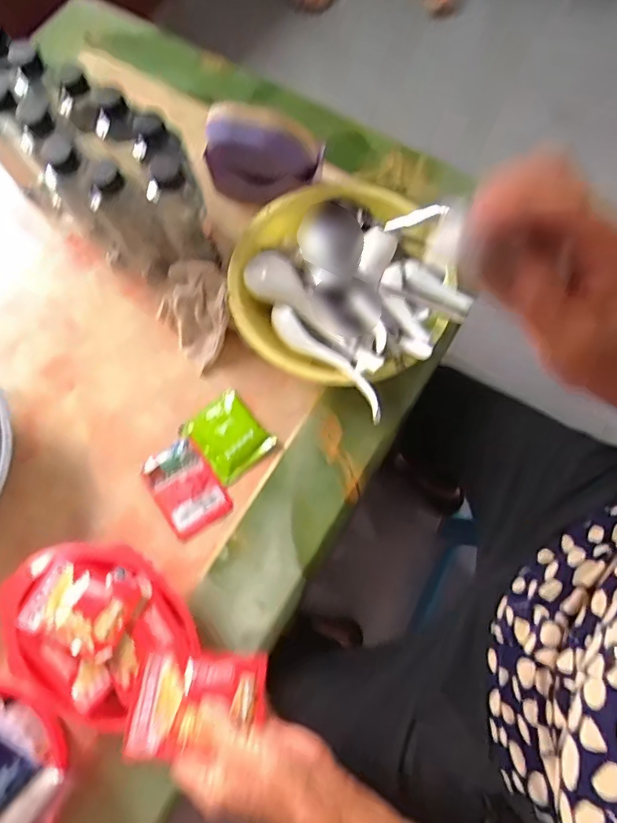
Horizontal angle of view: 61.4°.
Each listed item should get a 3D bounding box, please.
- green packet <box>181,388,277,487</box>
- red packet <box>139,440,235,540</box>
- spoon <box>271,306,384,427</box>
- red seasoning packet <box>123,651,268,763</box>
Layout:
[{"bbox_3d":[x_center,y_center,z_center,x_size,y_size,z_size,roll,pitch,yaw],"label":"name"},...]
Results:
[{"bbox_3d":[-0.091,0.027,0.591,0.074,0.024,0.088,-39,75,-10],"label":"green packet"},{"bbox_3d":[-0.137,0.084,0.576,0.069,0.015,0.098,-34,75,-9],"label":"red packet"},{"bbox_3d":[0.018,-0.056,0.548,0.029,0.025,0.184,-40,59,-10],"label":"spoon"},{"bbox_3d":[-0.084,0.224,0.402,0.100,0.016,0.070,3,50,-8],"label":"red seasoning packet"}]

